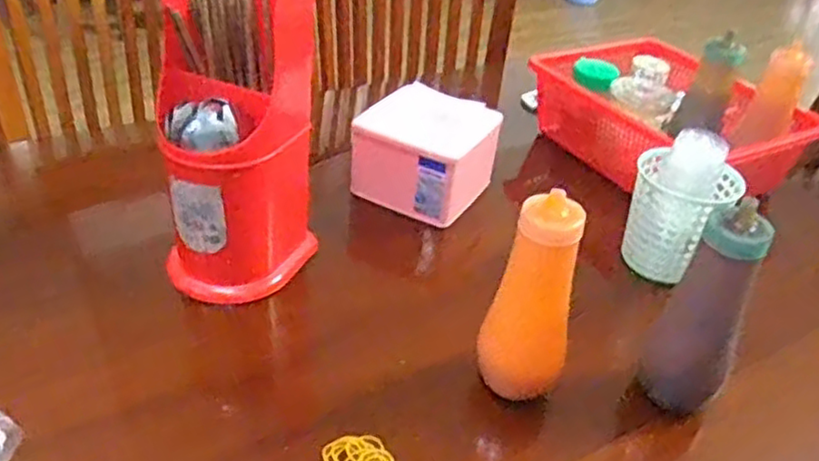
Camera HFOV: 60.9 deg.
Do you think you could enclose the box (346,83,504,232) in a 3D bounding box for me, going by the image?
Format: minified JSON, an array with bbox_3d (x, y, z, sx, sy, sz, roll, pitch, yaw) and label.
[{"bbox_3d":[0.017,-0.088,0.783,0.141,0.099,0.110,19,37,18],"label":"box"}]

